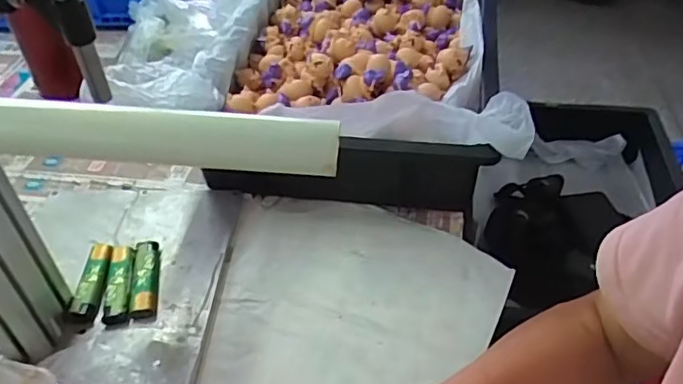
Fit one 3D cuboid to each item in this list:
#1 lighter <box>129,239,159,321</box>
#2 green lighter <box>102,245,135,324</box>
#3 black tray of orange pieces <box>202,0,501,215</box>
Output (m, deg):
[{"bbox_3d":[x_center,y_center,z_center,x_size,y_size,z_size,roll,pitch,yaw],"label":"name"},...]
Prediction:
[{"bbox_3d":[-0.172,0.075,0.516,0.021,0.016,0.079,-6,41,-8],"label":"lighter"},{"bbox_3d":[-0.194,0.079,0.514,0.021,0.015,0.076,-5,41,-8],"label":"green lighter"},{"bbox_3d":[0.031,-0.155,0.702,0.277,0.130,0.418,5,42,9],"label":"black tray of orange pieces"}]

